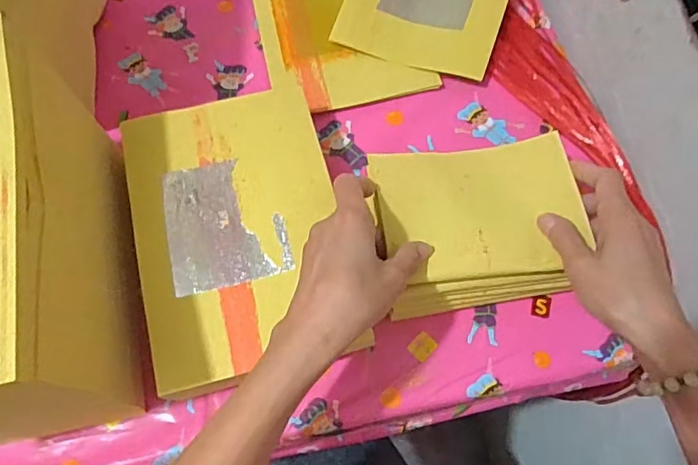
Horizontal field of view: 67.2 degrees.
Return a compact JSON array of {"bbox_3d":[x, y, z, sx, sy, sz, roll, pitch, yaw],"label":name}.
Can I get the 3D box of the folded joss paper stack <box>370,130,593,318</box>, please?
[{"bbox_3d":[0.095,-0.006,0.427,0.144,0.057,0.128,-5,69,-3],"label":"folded joss paper stack"}]

